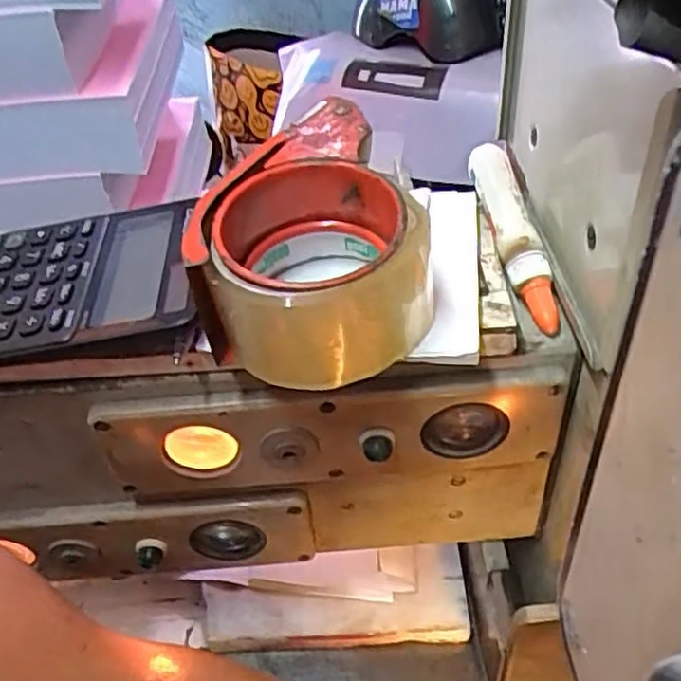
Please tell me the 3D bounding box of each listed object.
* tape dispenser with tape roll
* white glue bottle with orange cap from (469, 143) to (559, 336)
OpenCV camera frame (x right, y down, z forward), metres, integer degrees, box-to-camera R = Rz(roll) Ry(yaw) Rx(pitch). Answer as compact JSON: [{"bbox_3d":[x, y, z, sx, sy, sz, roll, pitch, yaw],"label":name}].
[{"bbox_3d":[-0.019,-0.042,0.312,0.097,0.064,0.124,-14,43,-8],"label":"tape dispenser with tape roll"},{"bbox_3d":[0.089,-0.053,0.348,0.020,0.018,0.103,-14,73,-8],"label":"white glue bottle with orange cap"}]

